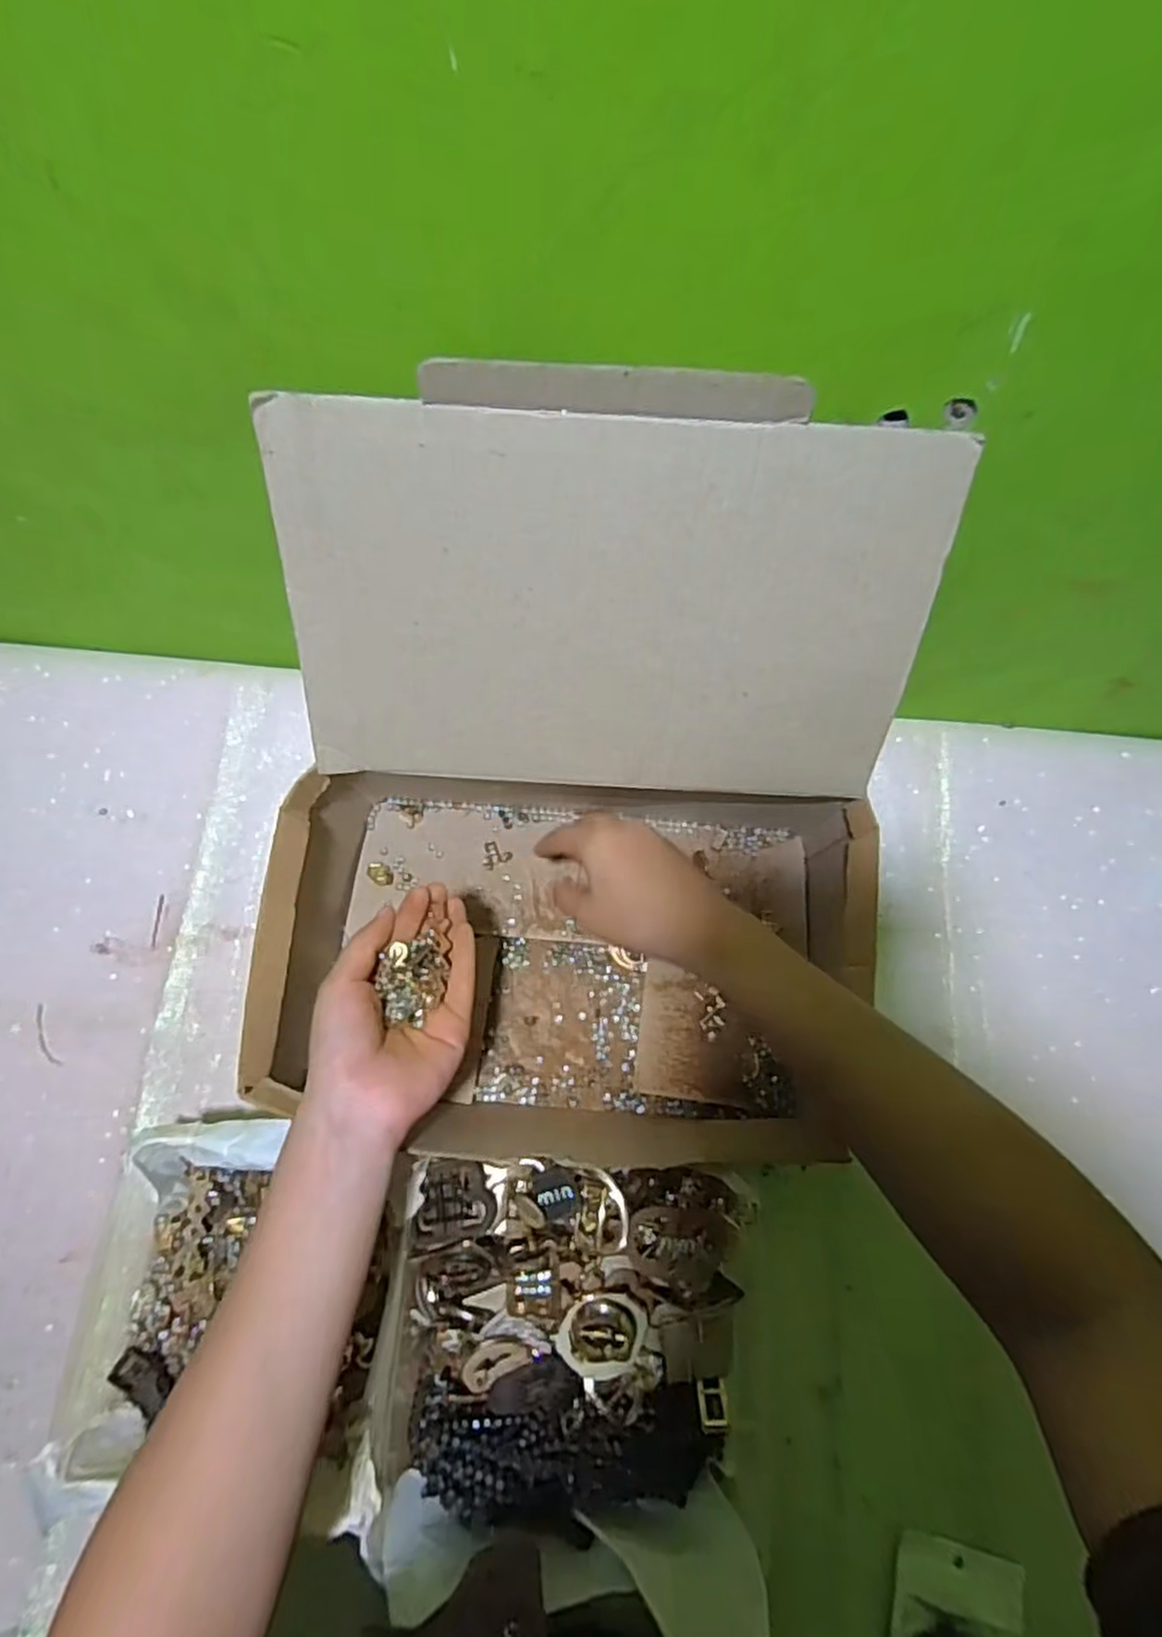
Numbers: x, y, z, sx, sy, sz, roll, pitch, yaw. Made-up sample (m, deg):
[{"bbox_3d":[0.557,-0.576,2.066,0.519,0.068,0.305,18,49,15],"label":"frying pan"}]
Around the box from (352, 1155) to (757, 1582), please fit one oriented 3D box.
[{"bbox_3d":[-0.009,0.282,0.402,0.191,0.080,0.179,5,74,1],"label":"box"}]

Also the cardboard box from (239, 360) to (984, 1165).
[{"bbox_3d":[-0.002,0.011,0.381,0.325,0.269,0.322,5,74,1],"label":"cardboard box"}]

